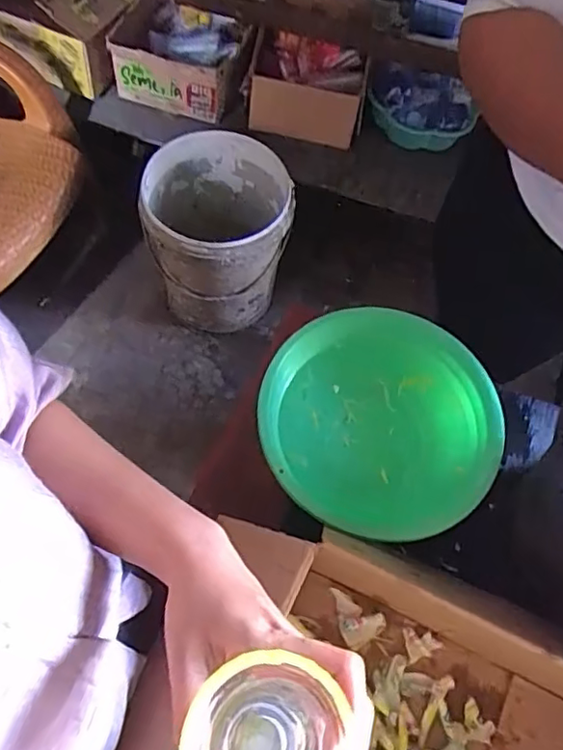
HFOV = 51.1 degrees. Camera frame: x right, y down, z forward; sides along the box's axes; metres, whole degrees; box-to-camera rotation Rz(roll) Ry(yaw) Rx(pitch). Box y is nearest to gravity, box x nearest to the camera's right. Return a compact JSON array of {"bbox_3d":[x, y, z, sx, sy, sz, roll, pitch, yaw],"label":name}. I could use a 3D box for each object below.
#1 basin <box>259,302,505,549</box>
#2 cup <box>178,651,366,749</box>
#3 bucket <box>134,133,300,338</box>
[{"bbox_3d":[0.097,0.049,0.594,0.228,0.074,0.215,1,65,-2],"label":"basin"},{"bbox_3d":[-0.004,0.185,0.292,0.072,0.121,0.069,0,58,1],"label":"cup"},{"bbox_3d":[-0.139,-0.308,1.338,0.307,0.333,0.295,6,65,0],"label":"bucket"}]

